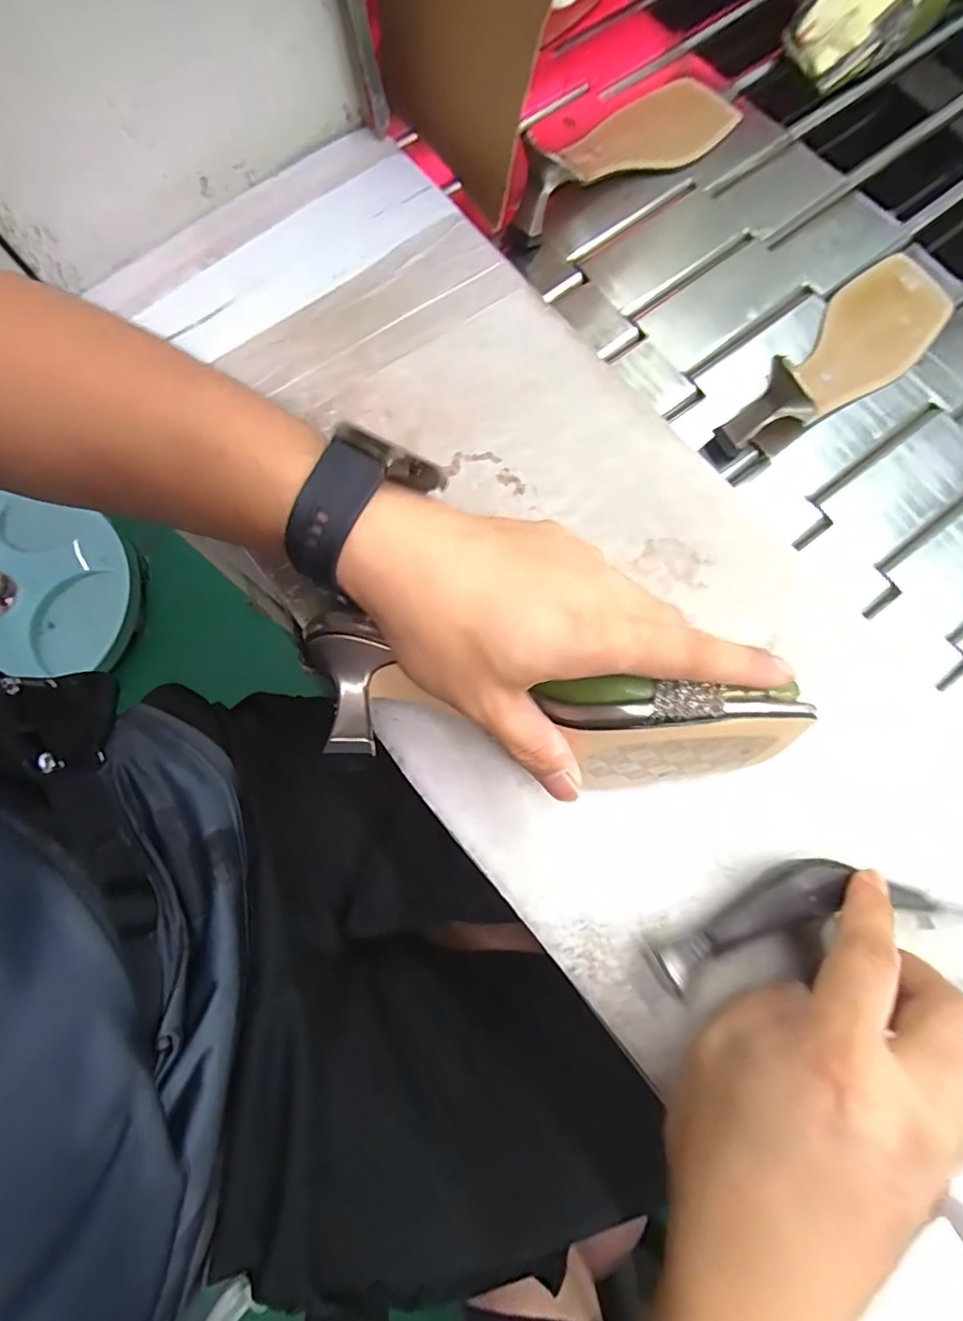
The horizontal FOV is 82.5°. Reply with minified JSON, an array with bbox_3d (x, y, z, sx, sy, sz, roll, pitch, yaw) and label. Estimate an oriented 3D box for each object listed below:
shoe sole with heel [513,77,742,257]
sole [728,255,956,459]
[{"bbox_3d":[0.105,-0.404,0.413,0.223,0.054,0.073,-36,81,-8],"label":"shoe sole with heel"},{"bbox_3d":[0.259,-0.217,0.378,0.071,0.051,0.219,43,81,8],"label":"sole"}]

